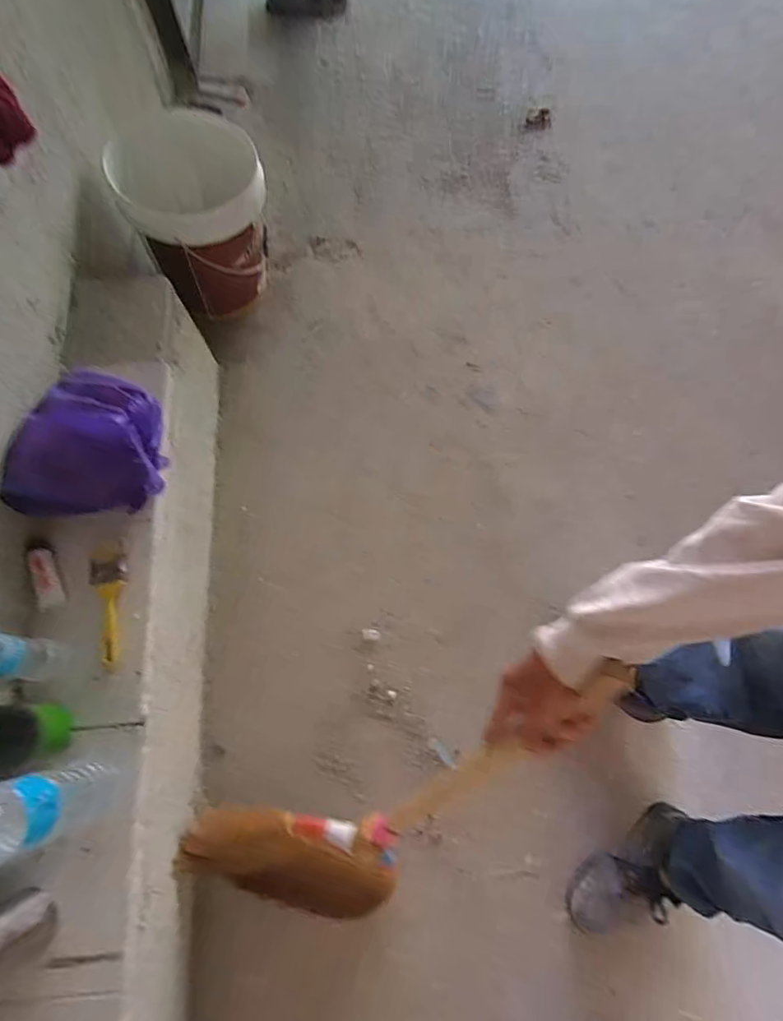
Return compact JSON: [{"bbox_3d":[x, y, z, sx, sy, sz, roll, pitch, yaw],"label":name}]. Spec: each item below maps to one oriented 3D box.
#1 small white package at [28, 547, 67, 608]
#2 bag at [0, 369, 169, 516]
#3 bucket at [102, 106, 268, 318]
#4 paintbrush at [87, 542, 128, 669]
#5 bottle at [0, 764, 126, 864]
[{"bbox_3d":[-0.517,0.099,0.744,0.033,0.016,0.089,-20,85,-6],"label":"small white package"},{"bbox_3d":[-0.461,-0.111,0.768,0.210,0.111,0.219,-5,72,-1],"label":"bag"},{"bbox_3d":[-0.416,-0.651,1.127,0.284,0.304,0.294,0,72,0],"label":"bucket"},{"bbox_3d":[-0.423,0.139,0.738,0.060,0.019,0.181,-6,72,-2],"label":"paintbrush"},{"bbox_3d":[-0.396,0.334,0.555,0.070,0.244,0.080,-20,73,-6],"label":"bottle"}]

